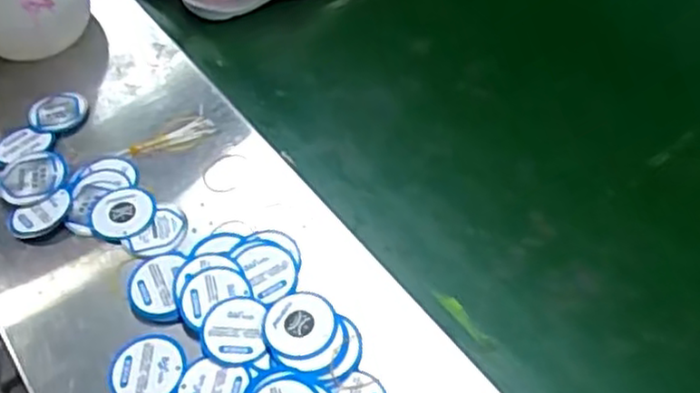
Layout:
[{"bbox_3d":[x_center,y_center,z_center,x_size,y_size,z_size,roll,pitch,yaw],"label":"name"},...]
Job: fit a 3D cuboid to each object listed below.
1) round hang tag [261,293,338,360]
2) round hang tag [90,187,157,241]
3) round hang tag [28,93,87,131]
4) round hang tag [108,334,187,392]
[{"bbox_3d":[-0.033,0.085,0.475,0.045,0.005,0.045,-3,53,4],"label":"round hang tag"},{"bbox_3d":[-0.172,0.012,0.546,0.047,0.006,0.045,0,58,1],"label":"round hang tag"},{"bbox_3d":[-0.252,-0.073,0.621,0.045,0.004,0.043,3,55,-5],"label":"round hang tag"},{"bbox_3d":[-0.132,0.112,0.466,0.049,0.004,0.047,-20,54,-9],"label":"round hang tag"}]

